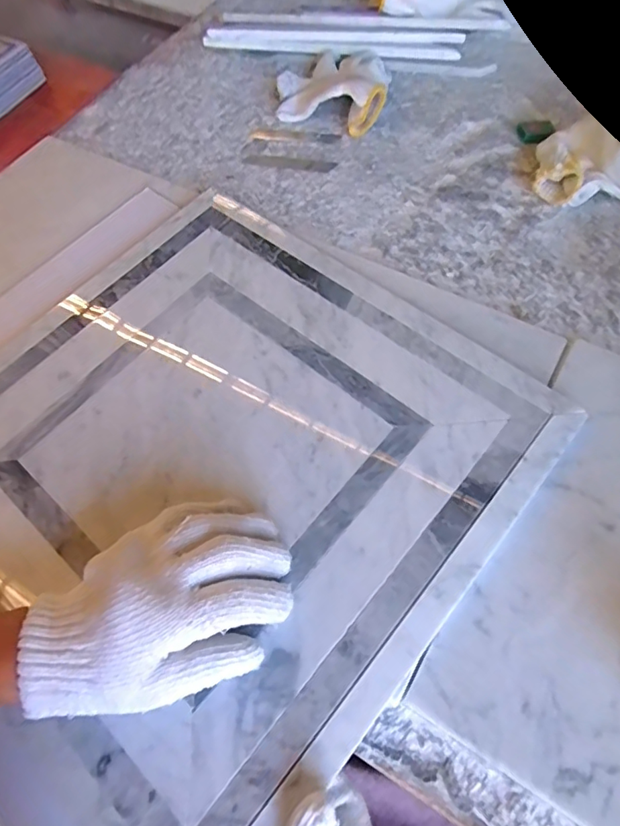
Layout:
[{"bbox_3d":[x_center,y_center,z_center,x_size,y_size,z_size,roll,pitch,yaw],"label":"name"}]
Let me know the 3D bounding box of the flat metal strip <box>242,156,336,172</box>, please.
[{"bbox_3d":[-0.023,-0.273,0.539,0.100,0.004,0.019,9,63,8],"label":"flat metal strip"}]

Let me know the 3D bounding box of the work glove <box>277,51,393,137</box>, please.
[{"bbox_3d":[0.024,-0.371,0.564,0.129,0.046,0.125,9,64,9],"label":"work glove"}]

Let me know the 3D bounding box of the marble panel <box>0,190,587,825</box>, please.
[{"bbox_3d":[-0.087,0.031,0.370,0.406,0.021,0.413,37,70,20],"label":"marble panel"}]

